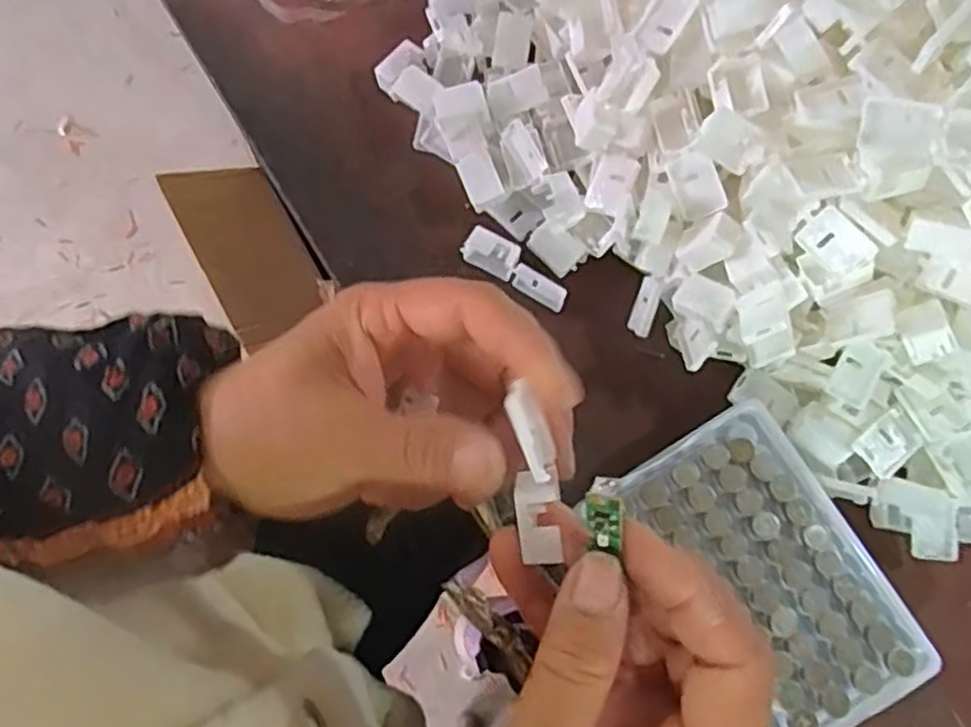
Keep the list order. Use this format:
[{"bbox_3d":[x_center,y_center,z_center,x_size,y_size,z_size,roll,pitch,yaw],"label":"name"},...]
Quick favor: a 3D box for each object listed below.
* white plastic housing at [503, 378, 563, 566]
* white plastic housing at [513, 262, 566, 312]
[{"bbox_3d":[0.015,0.033,0.224,0.014,0.011,0.051,-7,84,-2],"label":"white plastic housing"},{"bbox_3d":[0.026,-0.037,0.365,0.027,0.011,0.010,29,78,6],"label":"white plastic housing"}]

